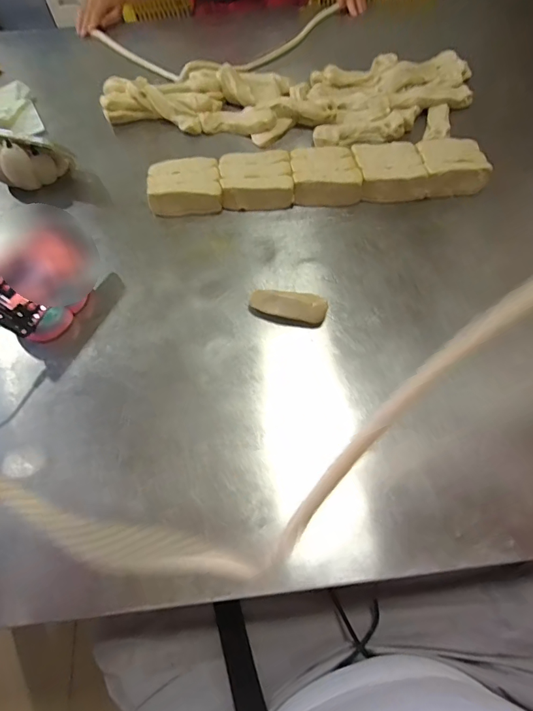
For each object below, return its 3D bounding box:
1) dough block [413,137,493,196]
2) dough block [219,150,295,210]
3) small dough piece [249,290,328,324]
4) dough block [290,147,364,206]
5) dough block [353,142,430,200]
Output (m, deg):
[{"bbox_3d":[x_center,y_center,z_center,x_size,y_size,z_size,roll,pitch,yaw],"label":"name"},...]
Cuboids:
[{"bbox_3d":[0.305,-0.317,0.676,0.105,0.046,0.108,-7,63,-2],"label":"dough block"},{"bbox_3d":[-0.017,-0.290,0.676,0.117,0.041,0.095,-3,63,0],"label":"dough block"},{"bbox_3d":[0.030,-0.065,0.566,0.105,0.041,0.033,6,63,5],"label":"small dough piece"},{"bbox_3d":[0.096,-0.298,0.673,0.109,0.044,0.096,-4,63,-1],"label":"dough block"},{"bbox_3d":[0.202,-0.307,0.680,0.104,0.046,0.103,-8,63,-3],"label":"dough block"}]

